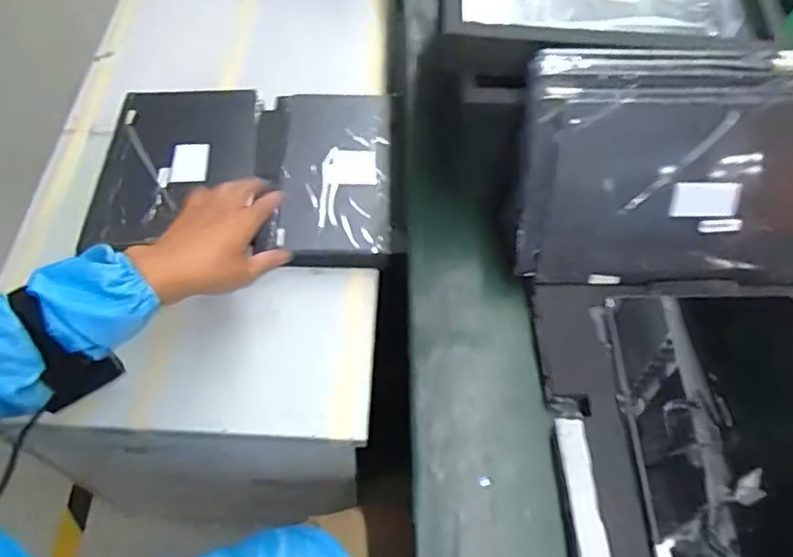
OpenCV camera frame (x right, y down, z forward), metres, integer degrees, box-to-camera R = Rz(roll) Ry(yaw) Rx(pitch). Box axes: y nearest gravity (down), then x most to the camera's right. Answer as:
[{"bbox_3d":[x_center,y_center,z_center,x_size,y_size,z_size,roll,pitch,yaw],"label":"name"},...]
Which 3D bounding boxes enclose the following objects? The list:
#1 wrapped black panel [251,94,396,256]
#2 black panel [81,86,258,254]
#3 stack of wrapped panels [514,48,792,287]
[{"bbox_3d":[-0.085,-0.137,0.767,0.165,0.015,0.244,-2,60,-4],"label":"wrapped black panel"},{"bbox_3d":[-0.271,-0.148,0.766,0.186,0.017,0.232,-3,60,-4],"label":"black panel"},{"bbox_3d":[0.243,-0.085,0.526,0.278,0.197,0.047,2,32,3],"label":"stack of wrapped panels"}]

